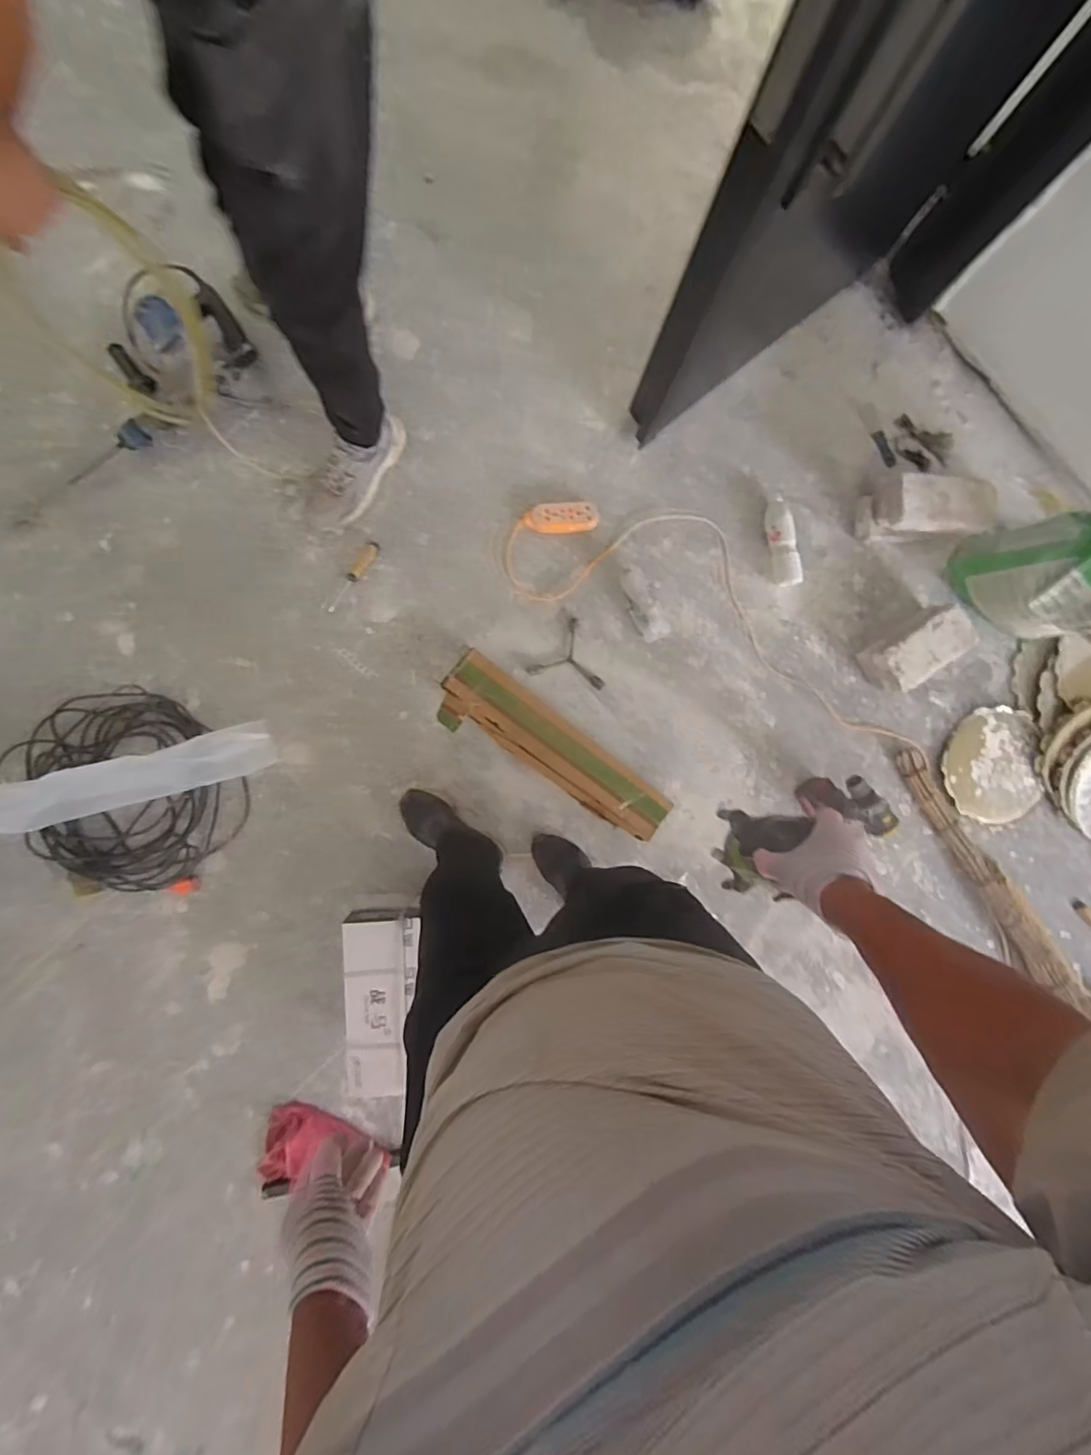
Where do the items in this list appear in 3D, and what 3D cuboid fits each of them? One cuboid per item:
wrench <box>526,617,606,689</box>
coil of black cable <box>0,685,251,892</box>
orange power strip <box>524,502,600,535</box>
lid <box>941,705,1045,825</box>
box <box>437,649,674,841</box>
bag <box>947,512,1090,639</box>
[{"bbox_3d":[0.072,-0.150,1.378,0.167,0.014,0.176,42,86,-4],"label":"wrench"},{"bbox_3d":[-0.937,0.141,1.256,0.421,0.054,0.461,0,90,-5],"label":"coil of black cable"},{"bbox_3d":[0.043,-0.507,1.361,0.177,0.029,0.071,-3,90,-5],"label":"orange power strip"},{"bbox_3d":[1.166,0.099,1.454,0.255,0.023,0.290,-5,90,-5],"label":"lid"},{"bbox_3d":[0.012,0.066,1.323,0.595,0.105,0.173,37,87,-4],"label":"box"},{"bbox_3d":[1.191,-0.352,1.266,0.207,0.419,0.302,-20,92,-5],"label":"bag"}]

